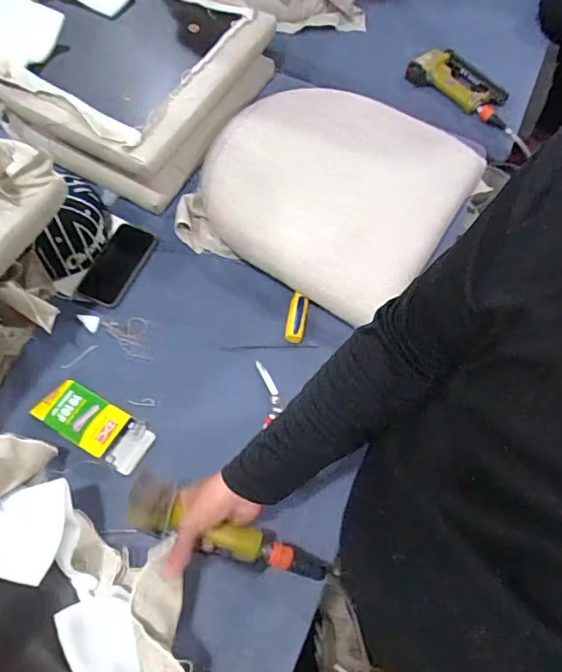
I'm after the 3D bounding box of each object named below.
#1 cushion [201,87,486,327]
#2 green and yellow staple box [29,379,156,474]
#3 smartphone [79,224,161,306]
[{"bbox_3d":[0.105,-0.286,0.932,0.429,0.118,0.437,32,68,12],"label":"cushion"},{"bbox_3d":[-0.286,0.132,0.772,0.177,0.031,0.076,27,67,10],"label":"green and yellow staple box"},{"bbox_3d":[-0.287,-0.127,0.898,0.076,0.010,0.158,27,71,-10],"label":"smartphone"}]

